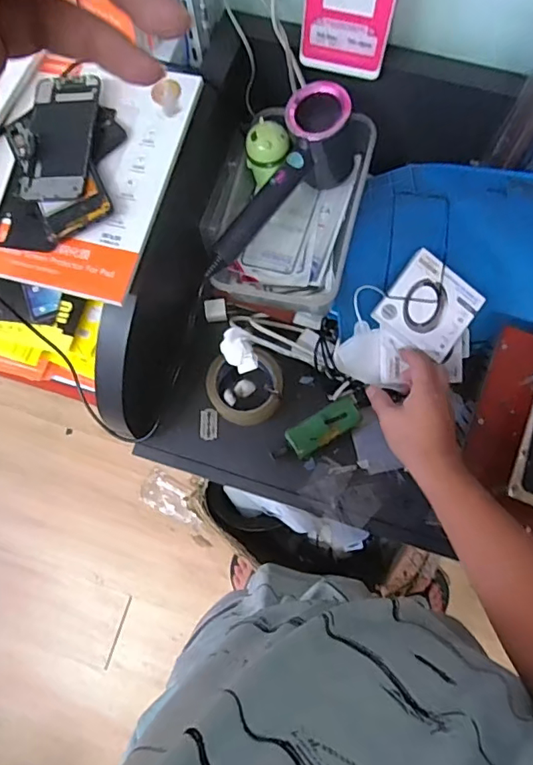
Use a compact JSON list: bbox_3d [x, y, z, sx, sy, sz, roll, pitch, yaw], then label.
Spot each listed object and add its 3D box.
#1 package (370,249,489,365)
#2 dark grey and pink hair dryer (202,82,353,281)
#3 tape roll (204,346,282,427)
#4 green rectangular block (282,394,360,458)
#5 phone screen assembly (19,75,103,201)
[{"bbox_3d":[0.206,-0.096,0.651,0.106,0.014,0.109,38,85,-5],"label":"package"},{"bbox_3d":[0.023,-0.229,0.617,0.078,0.109,0.259,31,78,10],"label":"dark grey and pink hair dryer"},{"bbox_3d":[-0.027,0.008,0.688,0.099,0.057,0.095,0,75,2],"label":"tape roll"},{"bbox_3d":[0.078,0.059,0.680,0.104,0.036,0.040,-30,76,-6],"label":"green rectangular block"},{"bbox_3d":[-0.213,-0.254,0.532,0.071,0.011,0.144,1,75,2],"label":"phone screen assembly"}]

